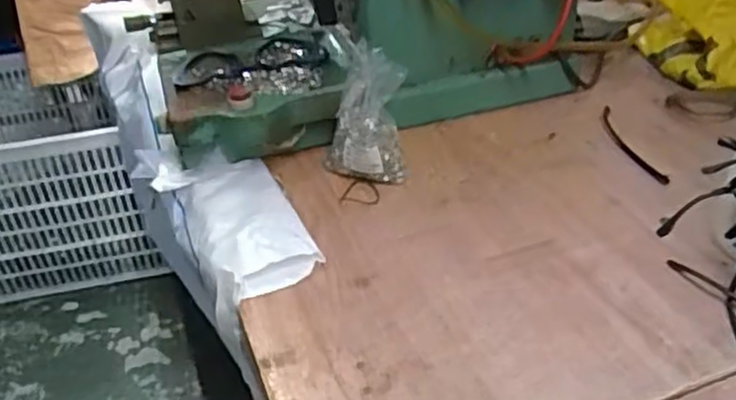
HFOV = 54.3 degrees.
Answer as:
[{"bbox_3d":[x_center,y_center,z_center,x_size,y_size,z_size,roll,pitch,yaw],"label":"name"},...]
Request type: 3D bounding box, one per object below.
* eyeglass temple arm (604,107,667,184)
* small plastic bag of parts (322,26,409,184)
[{"bbox_3d":[0.246,-0.052,0.681,0.019,0.010,0.134,-6,36,-3],"label":"eyeglass temple arm"},{"bbox_3d":[-0.004,-0.077,0.646,0.073,0.131,0.051,-8,-6,-5],"label":"small plastic bag of parts"}]

